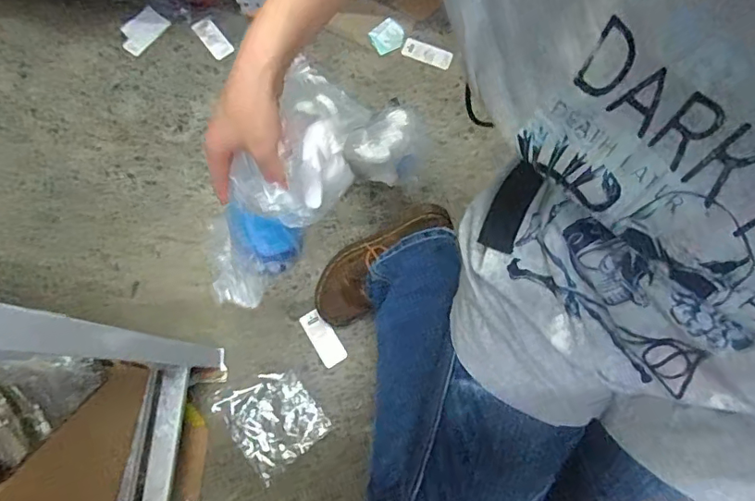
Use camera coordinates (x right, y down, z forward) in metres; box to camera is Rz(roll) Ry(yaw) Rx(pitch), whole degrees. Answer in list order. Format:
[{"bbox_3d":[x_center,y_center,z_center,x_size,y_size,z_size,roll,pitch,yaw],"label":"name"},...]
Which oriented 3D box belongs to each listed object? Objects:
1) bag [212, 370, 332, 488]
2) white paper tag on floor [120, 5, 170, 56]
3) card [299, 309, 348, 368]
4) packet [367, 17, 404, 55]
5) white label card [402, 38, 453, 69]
[{"bbox_3d":[-0.160,0.252,0.786,0.125,0.010,0.141,-38,79,-11],"label":"bag"},{"bbox_3d":[-0.439,-0.412,0.959,0.063,0.009,0.091,40,77,8],"label":"white paper tag on floor"},{"bbox_3d":[-0.086,0.139,0.824,0.041,0.004,0.092,-30,80,-7],"label":"card"},{"bbox_3d":[0.017,-0.401,0.959,0.064,0.014,0.054,-33,78,-10],"label":"packet"},{"bbox_3d":[0.092,-0.366,0.960,0.093,0.006,0.035,20,89,5],"label":"white label card"}]

